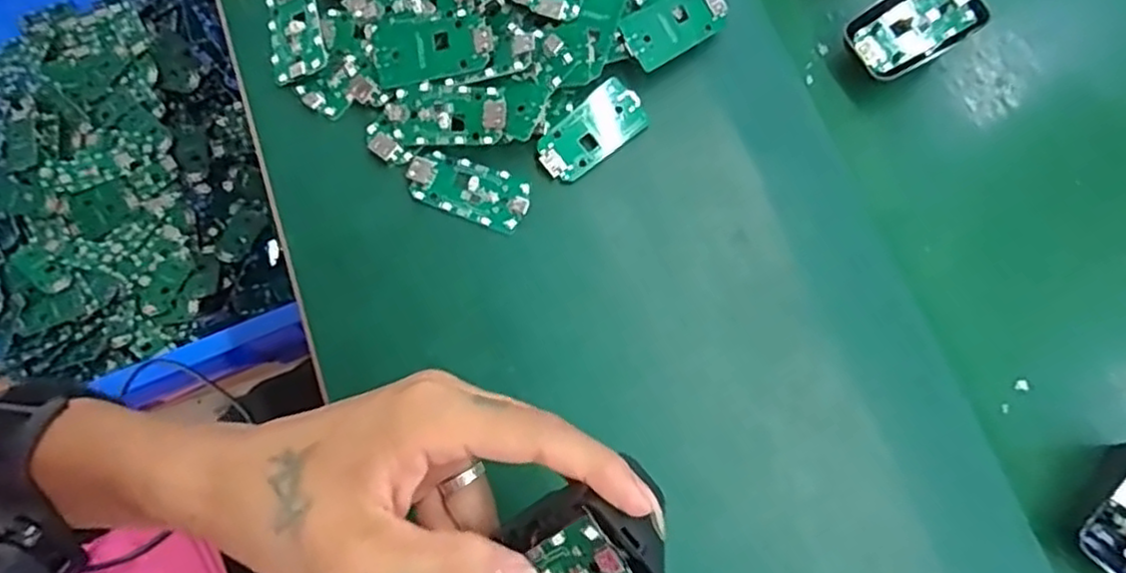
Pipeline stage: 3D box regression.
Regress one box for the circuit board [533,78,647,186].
[{"bbox_3d":[0.016,-0.083,0.367,0.064,0.004,0.031,-39,95,-12],"label":"circuit board"}]

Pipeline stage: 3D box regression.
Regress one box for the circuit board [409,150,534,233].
[{"bbox_3d":[-0.050,-0.051,0.359,0.064,0.004,0.031,21,73,4],"label":"circuit board"}]

